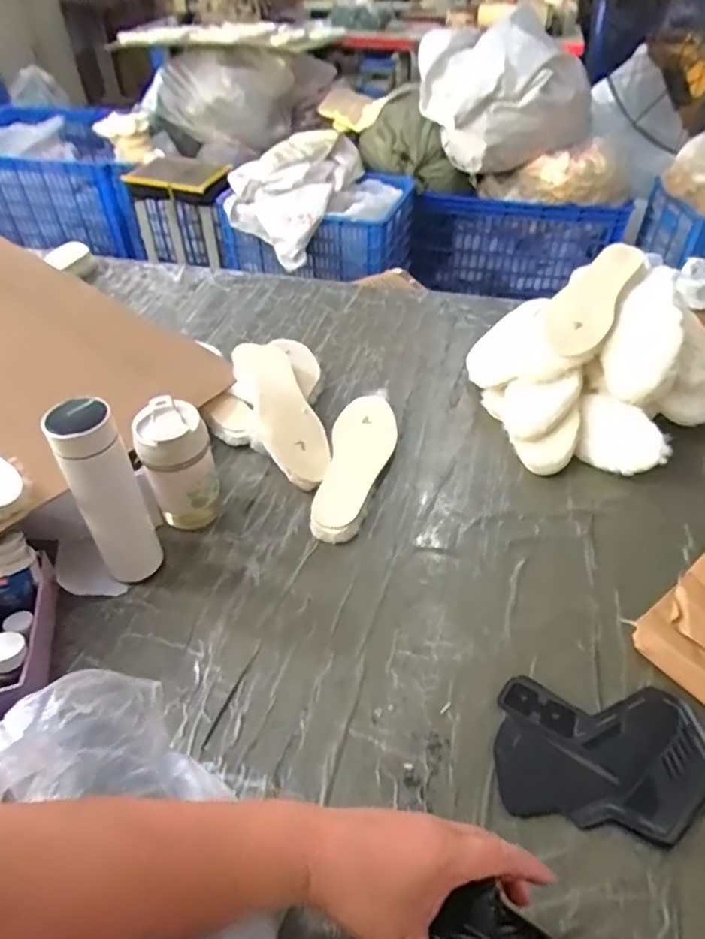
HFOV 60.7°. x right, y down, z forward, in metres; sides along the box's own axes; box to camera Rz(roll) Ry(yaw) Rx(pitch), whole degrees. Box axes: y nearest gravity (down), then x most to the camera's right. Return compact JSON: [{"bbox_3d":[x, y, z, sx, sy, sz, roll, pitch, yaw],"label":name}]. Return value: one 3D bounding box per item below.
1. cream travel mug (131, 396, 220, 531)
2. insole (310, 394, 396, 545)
[{"bbox_3d":[-0.214,0.001,0.747,0.082,0.160,0.083,-23,49,-21],"label":"cream travel mug"},{"bbox_3d":[0.005,-0.008,0.831,0.082,0.024,0.261,8,46,9],"label":"insole"}]

